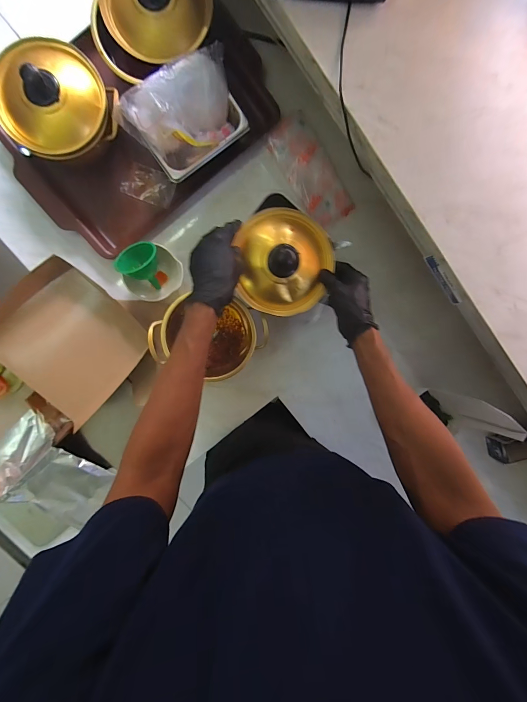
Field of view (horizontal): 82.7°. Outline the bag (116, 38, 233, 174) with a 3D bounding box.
[{"bbox_3d":[-0.134,-0.400,0.507,0.196,0.089,0.118,-28,98,1],"label":"bag"}]

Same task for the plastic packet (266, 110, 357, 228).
[{"bbox_3d":[0.095,-0.359,0.600,0.094,0.019,0.212,-34,98,2],"label":"plastic packet"}]

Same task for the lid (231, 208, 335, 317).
[{"bbox_3d":[0.039,-0.149,0.499,0.158,0.049,0.171,0,98,-3],"label":"lid"}]

